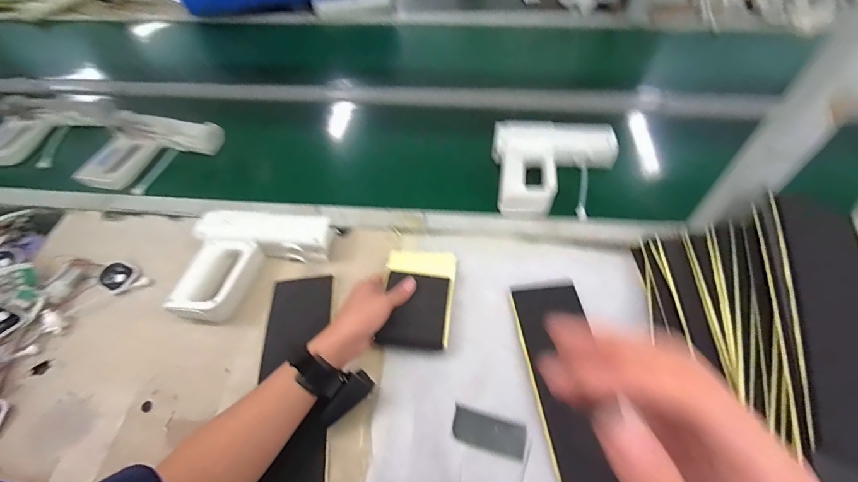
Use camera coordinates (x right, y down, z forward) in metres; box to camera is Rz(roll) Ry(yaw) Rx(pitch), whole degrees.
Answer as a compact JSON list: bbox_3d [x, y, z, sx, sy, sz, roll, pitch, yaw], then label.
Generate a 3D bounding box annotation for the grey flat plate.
[{"bbox_3d":[0.072,0.230,0.470,0.085,0.004,0.038,13,56,11],"label":"grey flat plate"}]

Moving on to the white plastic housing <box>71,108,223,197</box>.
[{"bbox_3d":[-0.557,-0.173,0.780,0.237,0.039,0.185,10,56,10],"label":"white plastic housing"}]

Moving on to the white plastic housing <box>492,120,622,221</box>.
[{"bbox_3d":[0.227,-0.131,0.690,0.215,0.062,0.178,-2,55,1],"label":"white plastic housing"}]

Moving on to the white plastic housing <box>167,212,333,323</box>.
[{"bbox_3d":[-0.264,0.033,0.597,0.207,0.064,0.174,0,55,3],"label":"white plastic housing"}]

